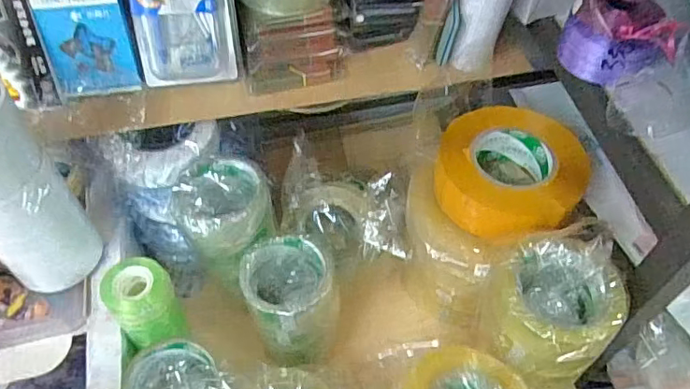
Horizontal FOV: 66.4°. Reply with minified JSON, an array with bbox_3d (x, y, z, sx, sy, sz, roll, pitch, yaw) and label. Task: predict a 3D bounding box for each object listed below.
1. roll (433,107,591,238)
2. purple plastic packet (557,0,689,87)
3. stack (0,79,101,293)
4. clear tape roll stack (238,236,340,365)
[{"bbox_3d":[0.171,-0.024,0.541,0.144,0.046,0.143,0,53,0],"label":"roll"},{"bbox_3d":[0.274,-0.158,0.528,0.071,0.070,0.097,-29,58,-21],"label":"purple plastic packet"},{"bbox_3d":[-0.306,-0.001,0.483,0.083,0.211,0.097,-21,56,-16],"label":"stack"},{"bbox_3d":[-0.058,0.113,0.550,0.090,0.126,0.095,-17,55,-13],"label":"clear tape roll stack"}]

